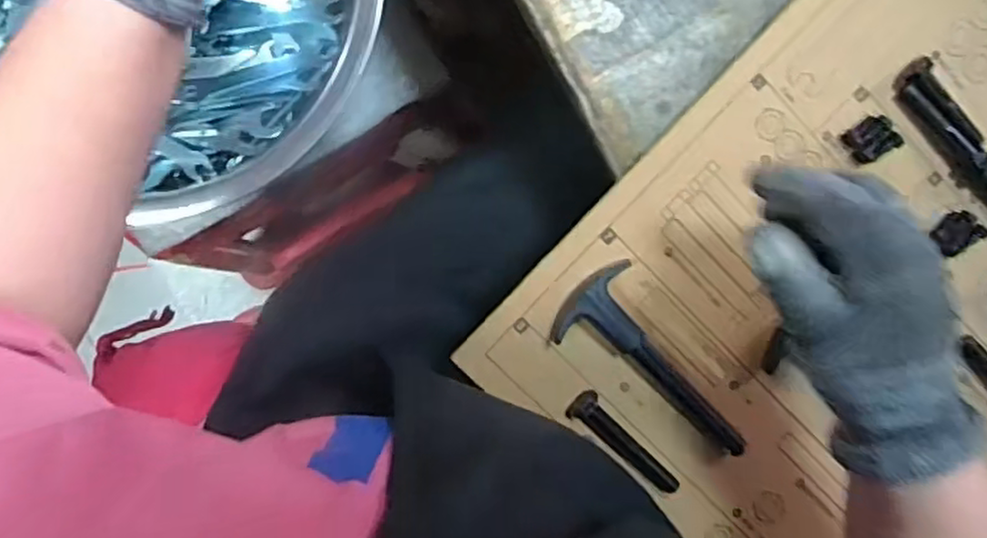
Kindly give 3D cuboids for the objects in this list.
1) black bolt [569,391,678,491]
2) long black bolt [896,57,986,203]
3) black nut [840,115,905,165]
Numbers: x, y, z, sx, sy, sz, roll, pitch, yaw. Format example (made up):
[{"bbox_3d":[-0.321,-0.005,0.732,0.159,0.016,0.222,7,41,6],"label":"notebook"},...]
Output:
[{"bbox_3d":[0.073,0.096,0.384,0.077,0.015,0.018,41,91,-6],"label":"black bolt"},{"bbox_3d":[0.268,-0.061,0.389,0.023,0.015,0.131,-45,96,1],"label":"long black bolt"},{"bbox_3d":[0.207,-0.071,0.385,0.028,0.007,0.022,-32,96,-1],"label":"black nut"}]

